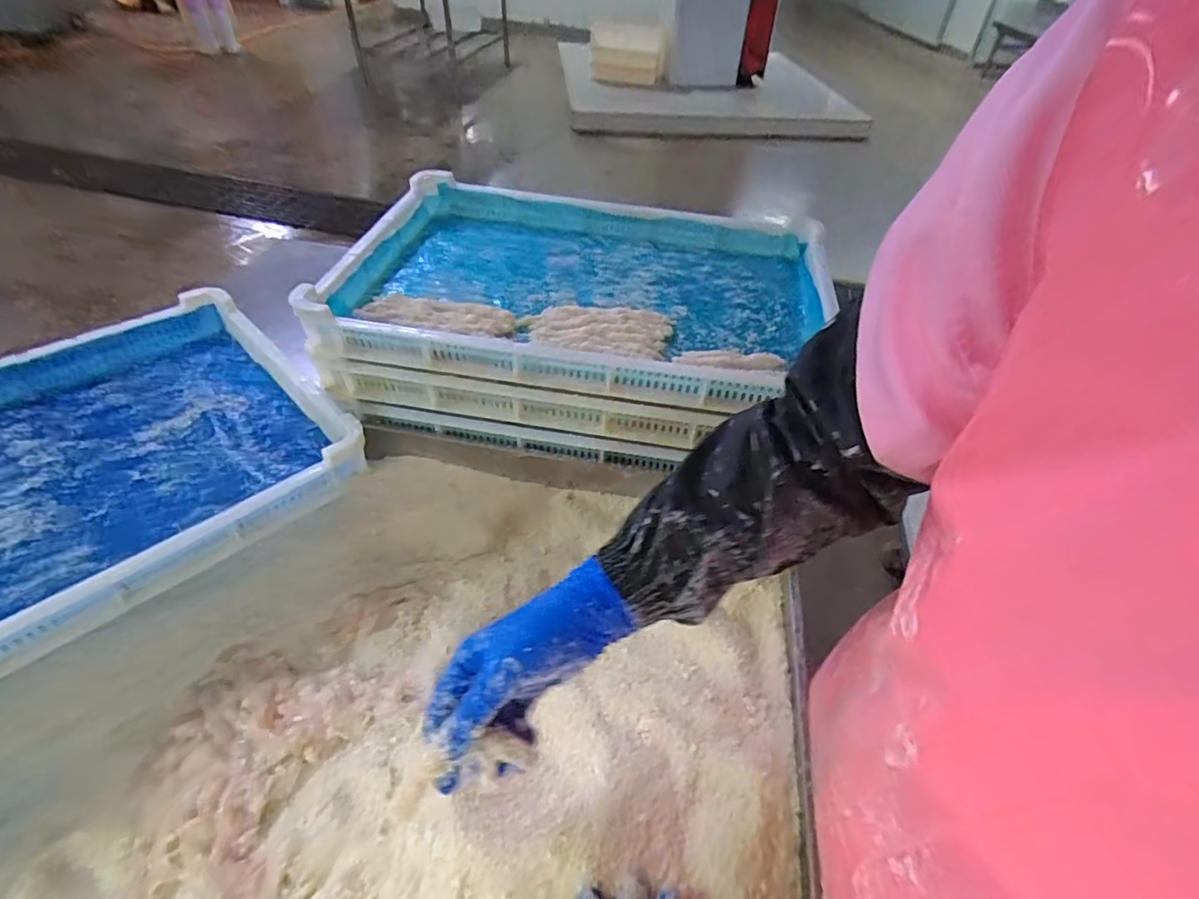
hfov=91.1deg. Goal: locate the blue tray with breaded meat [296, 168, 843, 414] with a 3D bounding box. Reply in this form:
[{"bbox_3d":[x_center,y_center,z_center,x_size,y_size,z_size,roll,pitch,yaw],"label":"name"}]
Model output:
[{"bbox_3d":[-0.007,-0.226,0.763,0.594,0.089,0.414,7,44,3],"label":"blue tray with breaded meat"}]

